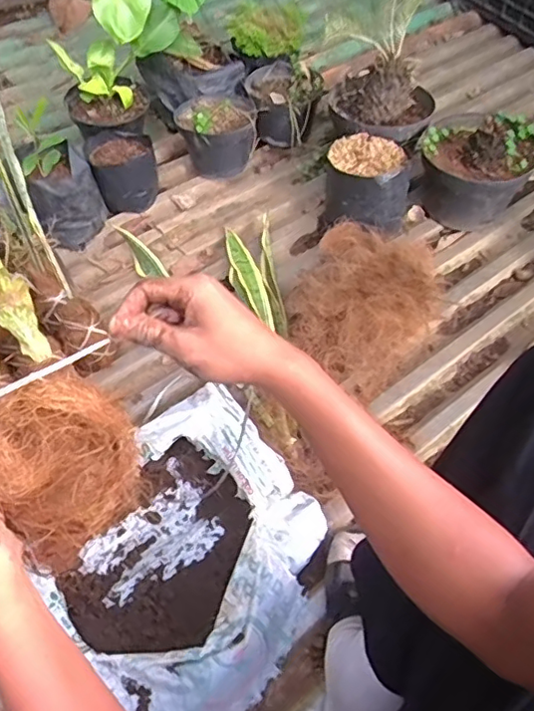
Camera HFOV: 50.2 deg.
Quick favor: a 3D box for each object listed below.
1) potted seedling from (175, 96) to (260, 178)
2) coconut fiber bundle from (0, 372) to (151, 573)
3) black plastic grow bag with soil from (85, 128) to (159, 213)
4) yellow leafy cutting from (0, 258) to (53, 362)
[{"bbox_3d":[-0.110,-0.469,1.225,0.166,0.146,0.159,-2,55,-7],"label":"potted seedling"},{"bbox_3d":[-0.142,0.072,0.389,0.096,0.079,0.106,40,61,23],"label":"coconut fiber bundle"},{"bbox_3d":[-0.294,-0.380,1.170,0.127,0.117,0.130,-15,58,-15],"label":"black plastic grow bag with soil"},{"bbox_3d":[-0.391,-0.087,0.864,0.056,0.047,0.219,-28,62,-22],"label":"yellow leafy cutting"}]

